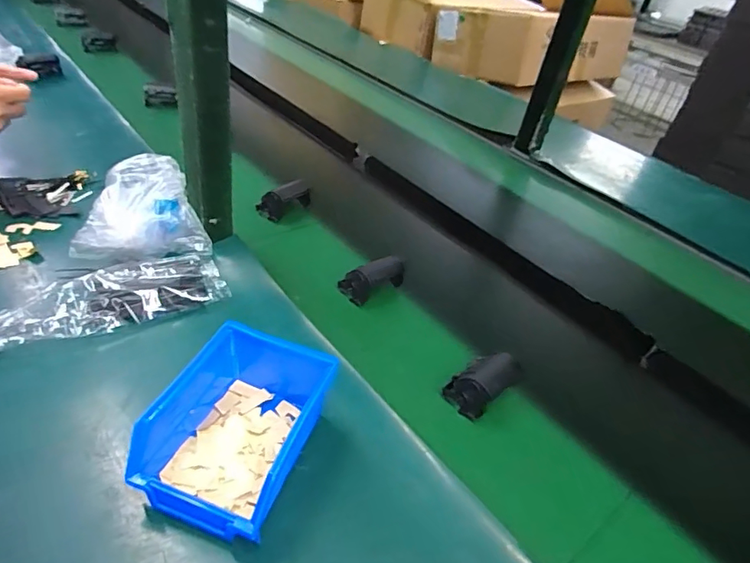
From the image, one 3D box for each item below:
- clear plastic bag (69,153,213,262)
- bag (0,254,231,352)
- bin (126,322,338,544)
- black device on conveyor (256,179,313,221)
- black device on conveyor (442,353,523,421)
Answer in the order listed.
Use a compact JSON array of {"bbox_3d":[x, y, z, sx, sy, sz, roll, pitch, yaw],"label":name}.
[{"bbox_3d":[-0.274,-0.069,0.568,0.137,0.099,0.091,-19,47,-27],"label":"clear plastic bag"},{"bbox_3d":[-0.274,0.011,0.513,0.222,0.021,0.080,-10,43,-25],"label":"bag"},{"bbox_3d":[-0.107,0.116,0.395,0.108,0.072,0.144,16,42,10],"label":"bin"},{"bbox_3d":[-0.130,-0.119,0.724,0.078,0.036,0.040,-22,49,-35],"label":"black device on conveyor"},{"bbox_3d":[0.109,0.101,0.496,0.069,0.040,0.049,-30,53,-34],"label":"black device on conveyor"}]

